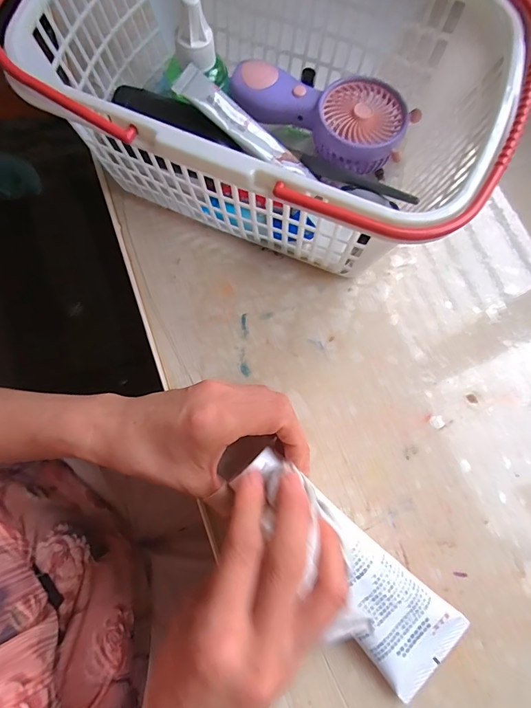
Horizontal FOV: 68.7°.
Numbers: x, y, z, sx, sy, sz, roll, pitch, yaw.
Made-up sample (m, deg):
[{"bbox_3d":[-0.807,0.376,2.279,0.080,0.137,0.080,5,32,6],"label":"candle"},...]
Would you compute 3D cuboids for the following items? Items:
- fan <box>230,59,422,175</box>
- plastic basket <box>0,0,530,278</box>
[{"bbox_3d":[0.042,-0.184,0.292,0.133,0.031,0.068,22,75,3],"label":"fan"},{"bbox_3d":[0.005,-0.164,0.275,0.283,0.133,0.186,20,75,4],"label":"plastic basket"}]

